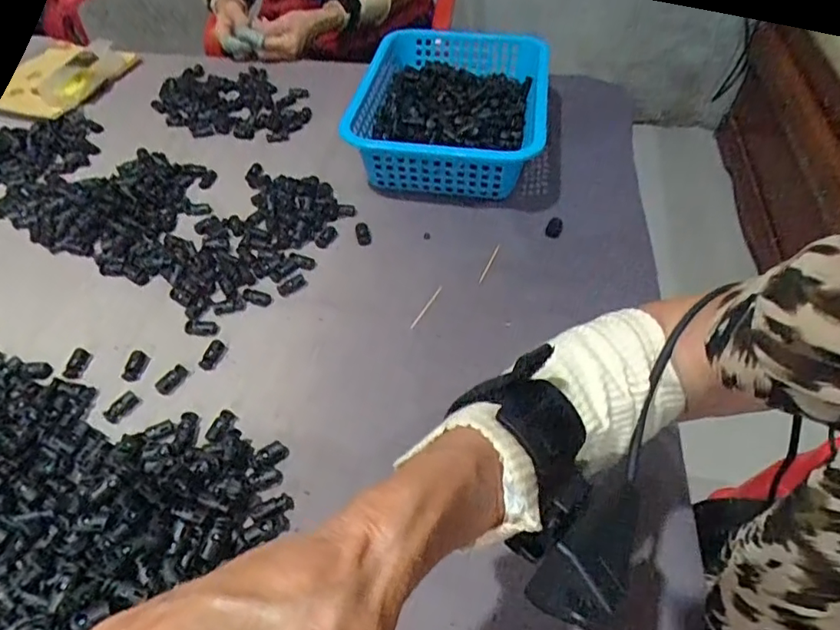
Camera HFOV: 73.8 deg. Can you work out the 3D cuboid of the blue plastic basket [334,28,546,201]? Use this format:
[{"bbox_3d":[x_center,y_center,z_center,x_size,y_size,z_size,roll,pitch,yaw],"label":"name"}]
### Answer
[{"bbox_3d":[0.040,-0.250,0.683,0.208,0.096,0.281,8,49,7],"label":"blue plastic basket"}]

